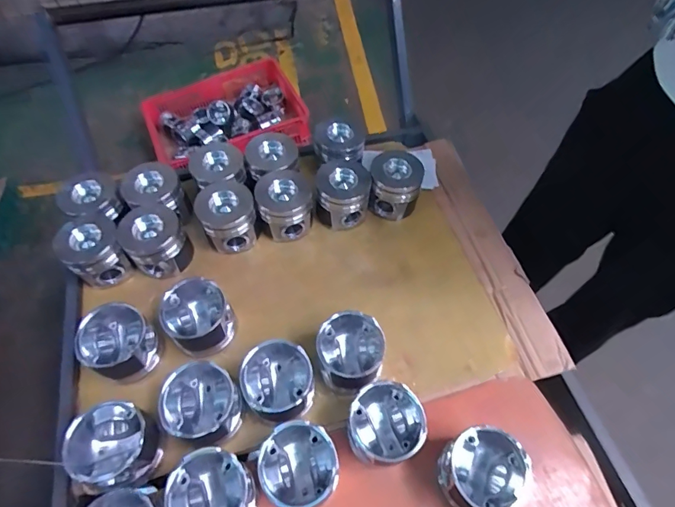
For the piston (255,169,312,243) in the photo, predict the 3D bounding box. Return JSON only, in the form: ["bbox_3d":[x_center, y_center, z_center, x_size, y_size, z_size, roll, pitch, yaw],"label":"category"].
[{"bbox_3d":[-0.094,-0.087,0.783,0.092,0.089,0.101,0,57,-1],"label":"piston"}]

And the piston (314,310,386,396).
[{"bbox_3d":[0.020,0.143,0.624,0.092,0.079,0.098,0,57,-1],"label":"piston"}]

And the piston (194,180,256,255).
[{"bbox_3d":[-0.192,-0.064,0.765,0.092,0.086,0.099,0,57,-1],"label":"piston"}]

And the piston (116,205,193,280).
[{"bbox_3d":[-0.304,-0.017,0.734,0.097,0.087,0.093,0,57,-1],"label":"piston"}]

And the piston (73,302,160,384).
[{"bbox_3d":[-0.314,0.132,0.637,0.094,0.098,0.093,0,57,-1],"label":"piston"}]

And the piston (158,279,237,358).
[{"bbox_3d":[-0.206,0.100,0.657,0.092,0.084,0.094,-35,64,-21],"label":"piston"}]

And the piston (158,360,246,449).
[{"bbox_3d":[-0.178,0.206,0.588,0.098,0.088,0.093,0,57,-1],"label":"piston"}]

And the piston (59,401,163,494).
[{"bbox_3d":[-0.281,0.250,0.558,0.092,0.098,0.098,0,57,-1],"label":"piston"}]

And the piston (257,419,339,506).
[{"bbox_3d":[-0.048,0.268,0.548,0.090,0.090,0.090,0,57,-1],"label":"piston"}]

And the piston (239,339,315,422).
[{"bbox_3d":[-0.080,0.177,0.603,0.099,0.082,0.096,0,57,-1],"label":"piston"}]

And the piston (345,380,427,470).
[{"bbox_3d":[0.061,0.230,0.576,0.096,0.079,0.096,-25,61,-16],"label":"piston"}]

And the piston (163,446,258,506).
[{"bbox_3d":[-0.149,0.295,0.532,0.094,0.084,0.093,0,57,-1],"label":"piston"}]

